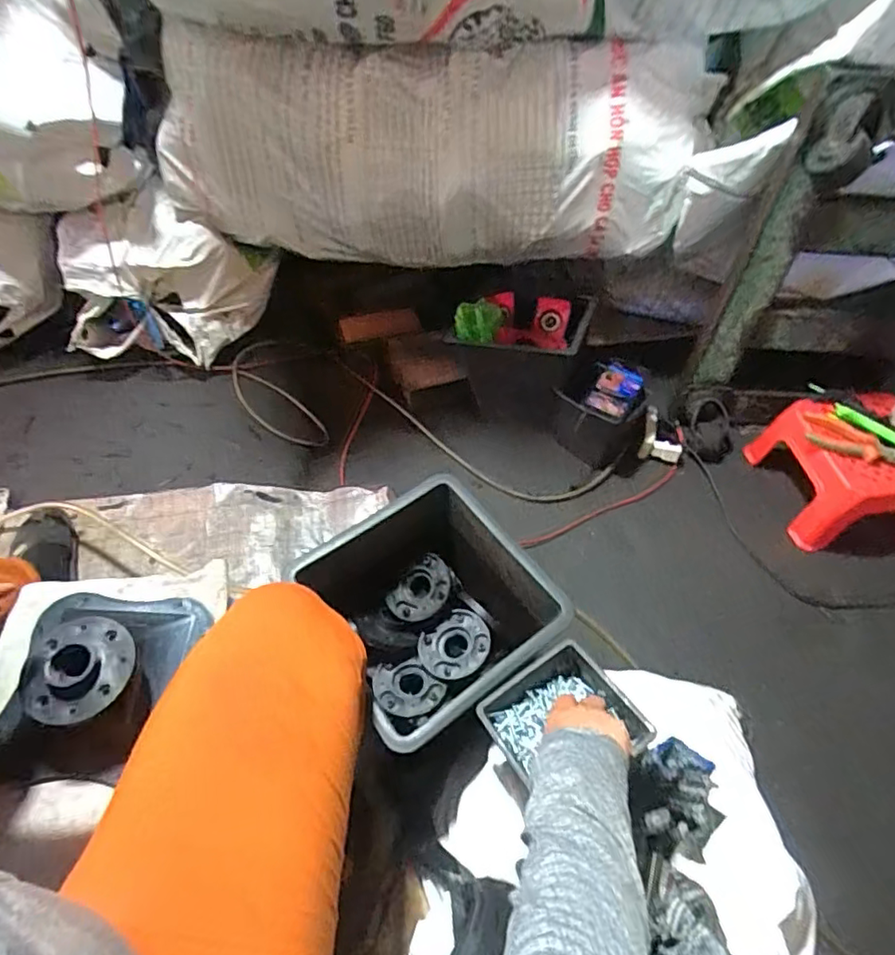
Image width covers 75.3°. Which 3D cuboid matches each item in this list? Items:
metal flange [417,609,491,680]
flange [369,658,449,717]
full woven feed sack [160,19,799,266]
[{"bbox_3d":[0.012,0.222,0.761,0.093,0.024,0.080,-26,61,-19],"label":"metal flange"},{"bbox_3d":[-0.051,0.270,0.741,0.091,0.015,0.070,-5,56,-6],"label":"flange"},{"bbox_3d":[-0.008,-0.506,0.938,0.901,0.302,0.177,2,56,-1],"label":"full woven feed sack"}]

